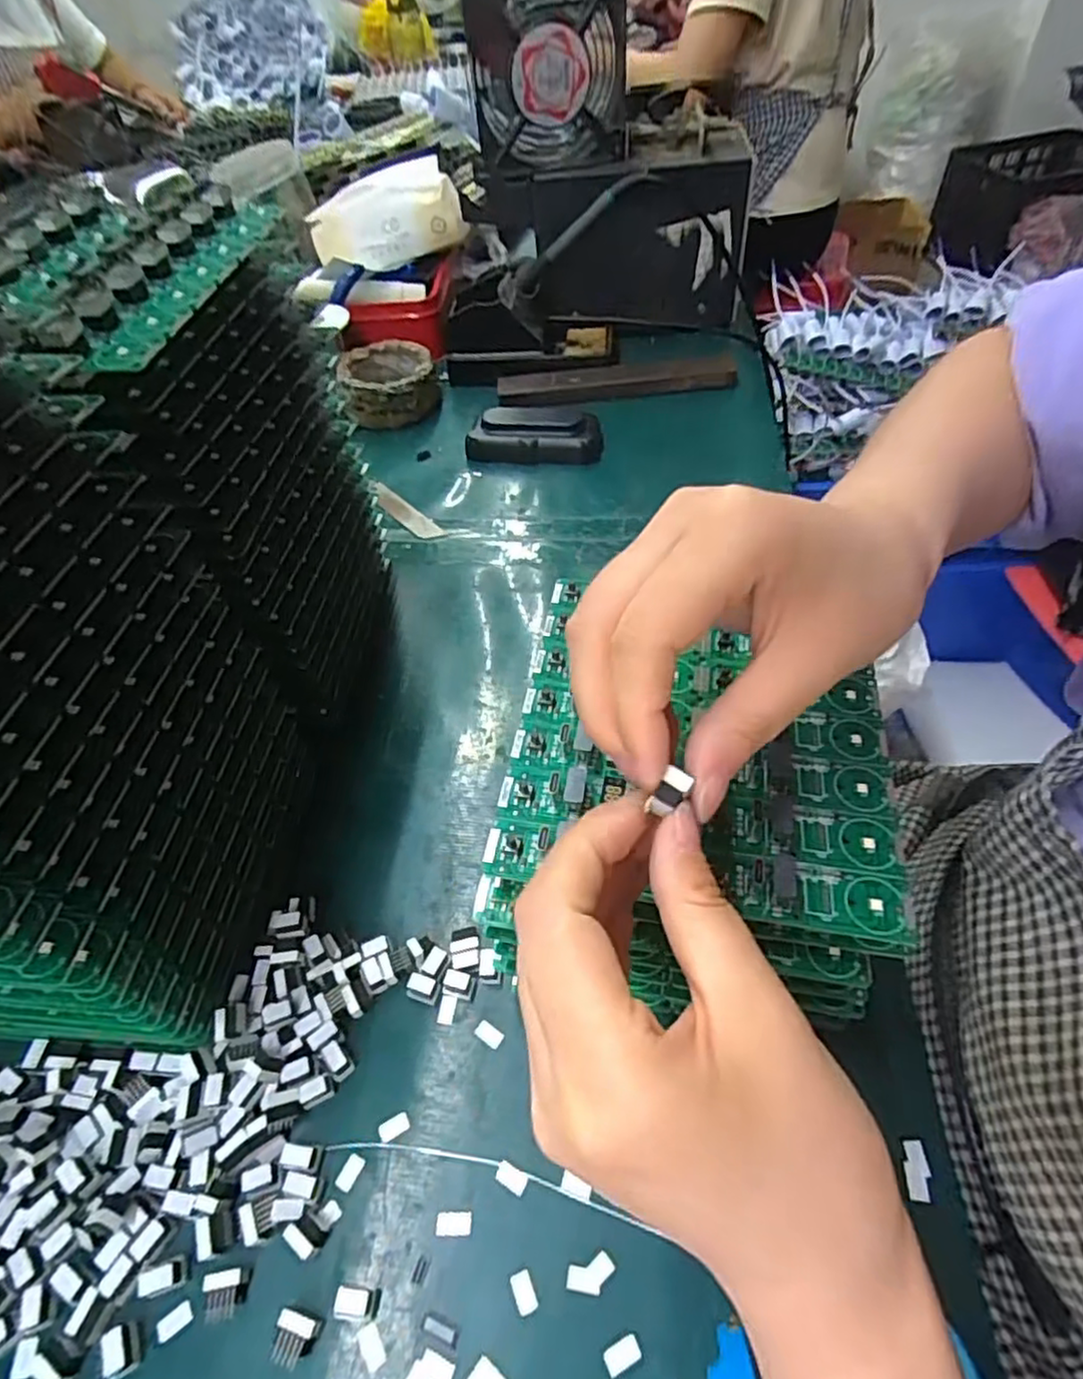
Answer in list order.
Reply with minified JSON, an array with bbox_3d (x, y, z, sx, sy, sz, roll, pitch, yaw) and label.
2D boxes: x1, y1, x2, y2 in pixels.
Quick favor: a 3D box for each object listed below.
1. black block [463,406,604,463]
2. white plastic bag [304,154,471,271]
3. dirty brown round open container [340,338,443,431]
[{"bbox_3d":[-0.006,-0.209,0.556,0.110,0.035,0.033,4,51,8],"label":"black block"},{"bbox_3d":[-0.149,-0.451,0.650,0.144,0.069,0.044,-10,50,-4],"label":"white plastic bag"},{"bbox_3d":[-0.136,-0.274,0.610,0.083,0.039,0.088,-2,50,3],"label":"dirty brown round open container"}]

